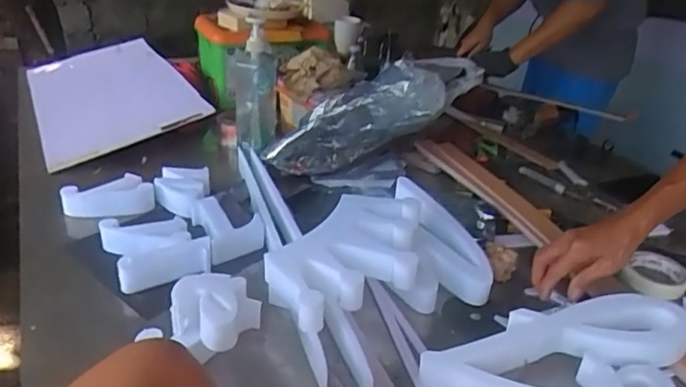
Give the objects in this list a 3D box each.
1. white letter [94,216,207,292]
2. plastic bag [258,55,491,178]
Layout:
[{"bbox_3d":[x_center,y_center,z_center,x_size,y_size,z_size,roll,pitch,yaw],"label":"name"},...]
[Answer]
[{"bbox_3d":[-0.269,0.080,0.829,0.126,0.039,0.160,-11,32,-29],"label":"white letter"},{"bbox_3d":[0.054,-0.145,1.055,0.399,0.129,0.124,-25,20,21],"label":"plastic bag"}]

